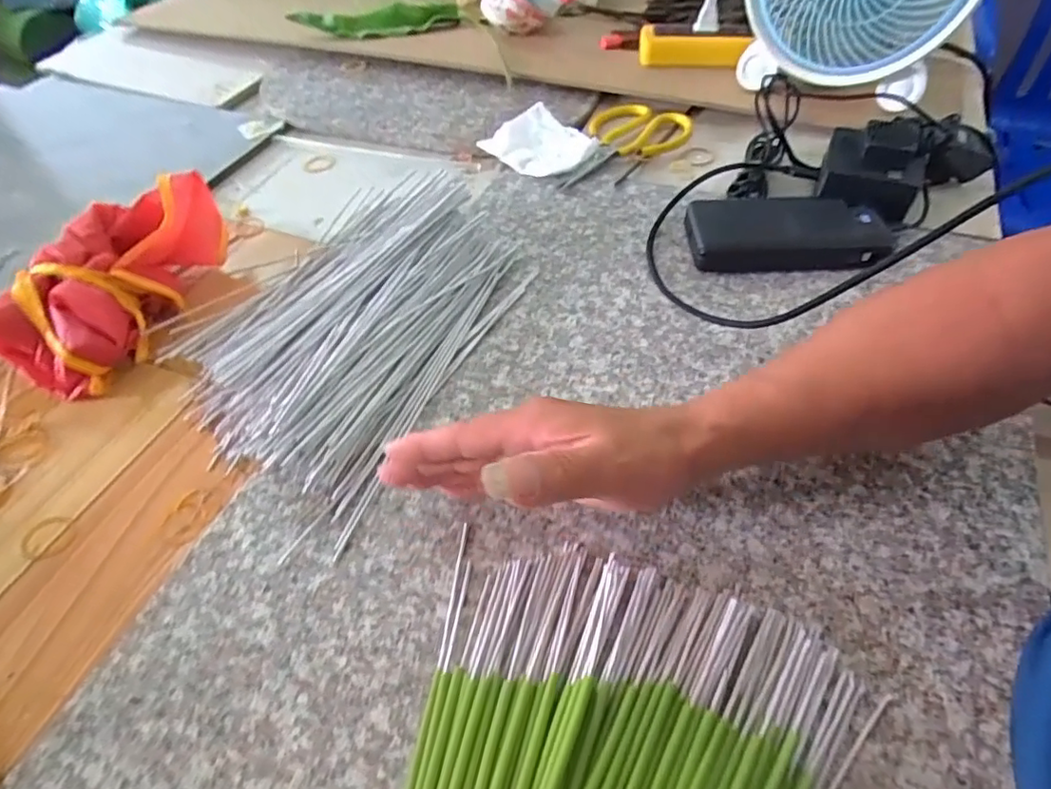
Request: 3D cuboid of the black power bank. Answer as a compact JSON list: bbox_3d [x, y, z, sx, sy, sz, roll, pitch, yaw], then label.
[{"bbox_3d":[0.217,-0.133,0.486,0.156,0.028,0.068,-1,51,4],"label":"black power bank"}]

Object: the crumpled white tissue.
[{"bbox_3d":[0.015,-0.266,0.615,0.090,0.018,0.103,-35,56,-21],"label":"crumpled white tissue"}]

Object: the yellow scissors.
[{"bbox_3d":[0.113,-0.263,0.609,0.109,0.006,0.163,9,53,12],"label":"yellow scissors"}]

